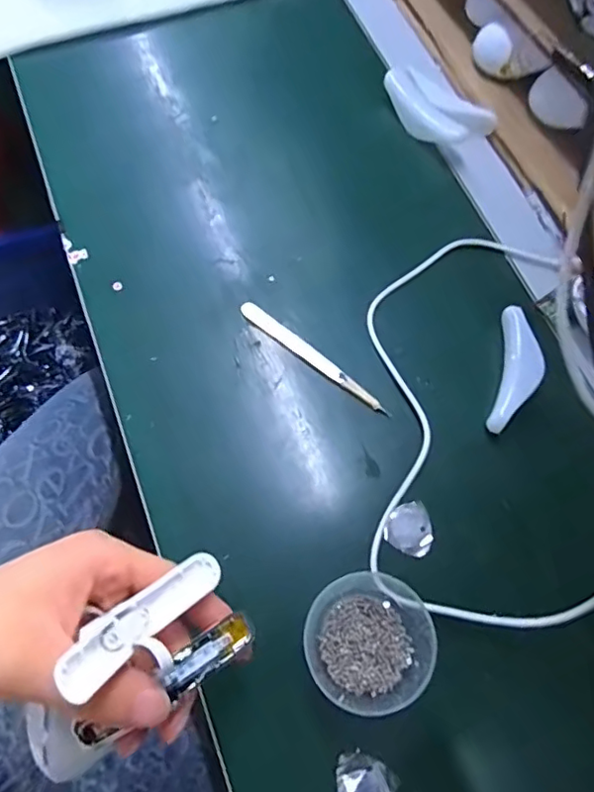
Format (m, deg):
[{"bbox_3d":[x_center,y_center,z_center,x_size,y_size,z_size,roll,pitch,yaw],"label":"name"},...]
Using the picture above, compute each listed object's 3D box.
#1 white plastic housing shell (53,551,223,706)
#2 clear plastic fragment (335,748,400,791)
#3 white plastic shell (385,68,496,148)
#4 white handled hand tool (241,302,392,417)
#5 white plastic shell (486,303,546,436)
[{"bbox_3d":[-0.065,0.094,0.246,0.019,0.006,0.078,46,50,15],"label":"white plastic housing shell"},{"bbox_3d":[0.034,0.205,0.301,0.031,0.007,0.031,1,68,-2],"label":"clear plastic fragment"},{"bbox_3d":[0.110,-0.230,0.459,0.090,0.024,0.060,35,71,11],"label":"white plastic shell"},{"bbox_3d":[0.012,-0.027,0.390,0.122,0.006,0.013,36,71,11],"label":"white handled hand tool"},{"bbox_3d":[0.146,-0.016,0.382,0.028,0.021,0.089,13,68,3],"label":"white plastic shell"}]

